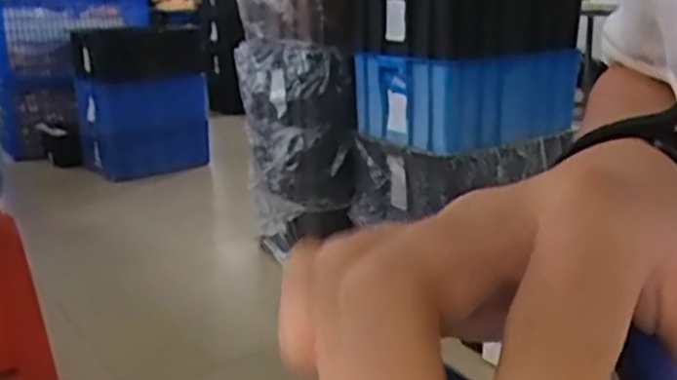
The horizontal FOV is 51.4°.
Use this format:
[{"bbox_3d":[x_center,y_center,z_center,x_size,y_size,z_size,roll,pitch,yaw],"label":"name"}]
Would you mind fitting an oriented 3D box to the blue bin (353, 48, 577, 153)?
[{"bbox_3d":[0.355,-0.265,1.914,0.516,0.228,0.354,-12,19,-33],"label":"blue bin"}]

